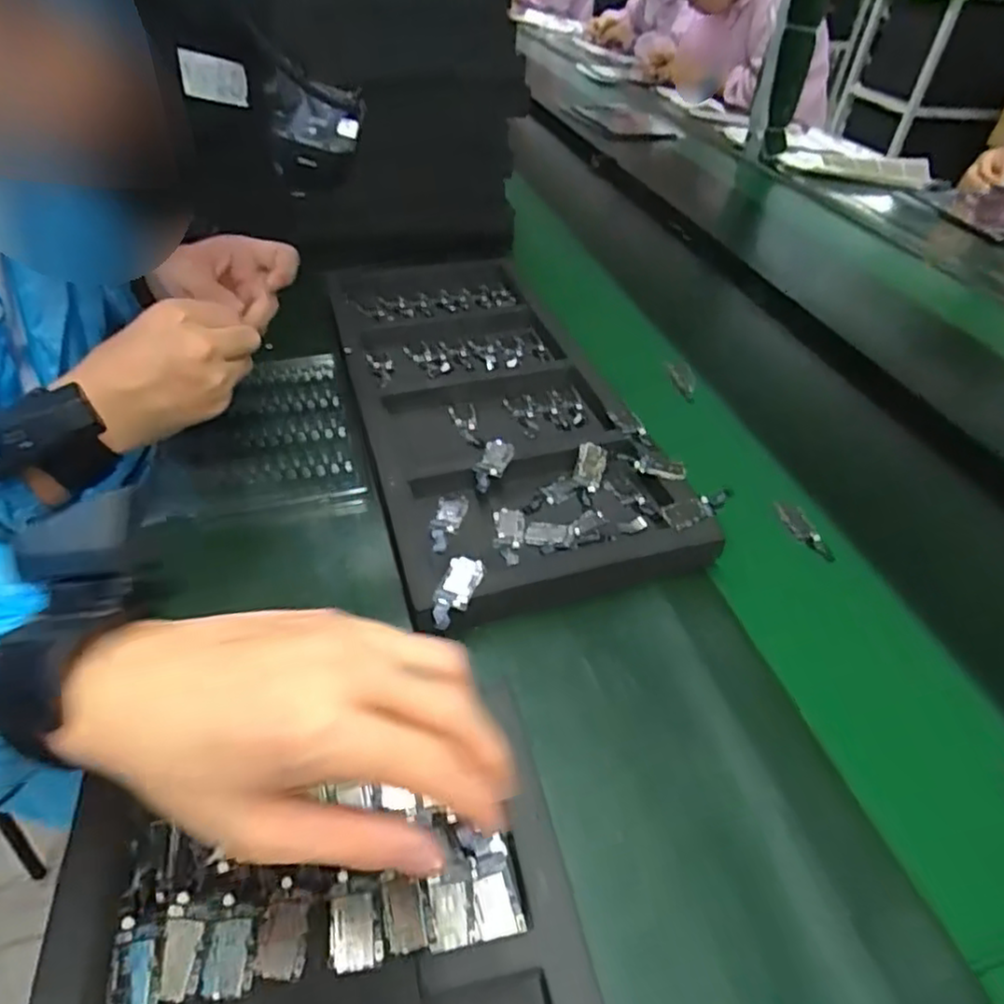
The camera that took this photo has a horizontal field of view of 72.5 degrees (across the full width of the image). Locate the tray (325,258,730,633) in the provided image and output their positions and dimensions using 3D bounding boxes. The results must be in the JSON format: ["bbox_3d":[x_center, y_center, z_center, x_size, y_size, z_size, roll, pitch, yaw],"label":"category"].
[{"bbox_3d":[-0.020,-0.102,0.630,0.221,0.040,0.514,-8,43,-15],"label":"tray"}]

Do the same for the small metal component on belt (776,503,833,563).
[{"bbox_3d":[0.238,0.023,0.537,0.021,0.005,0.058,-24,64,-28],"label":"small metal component on belt"}]

